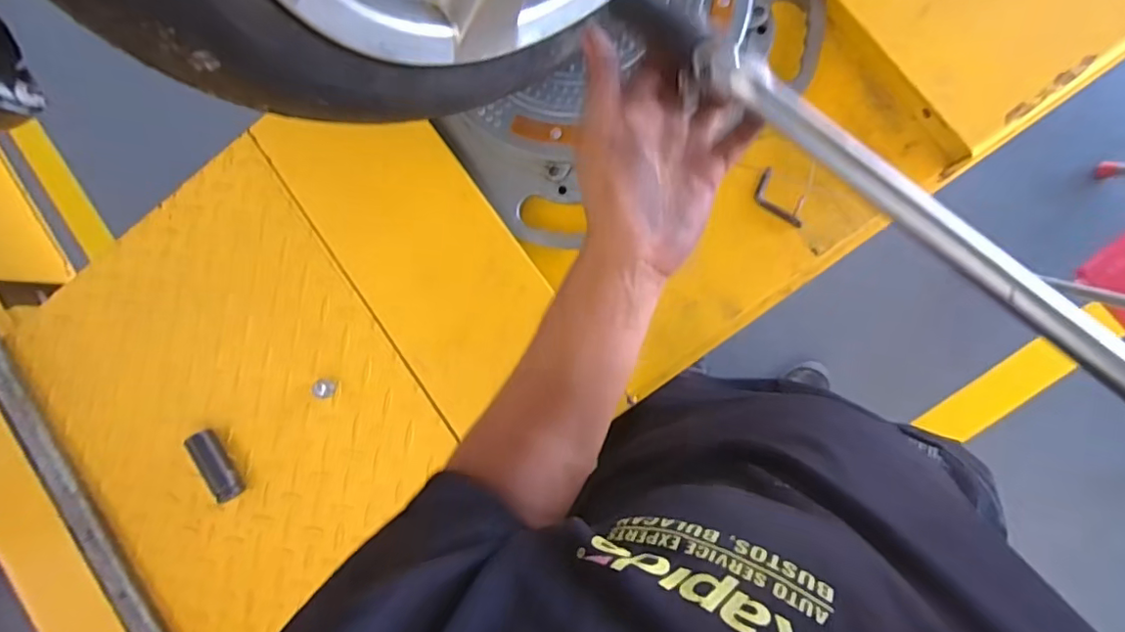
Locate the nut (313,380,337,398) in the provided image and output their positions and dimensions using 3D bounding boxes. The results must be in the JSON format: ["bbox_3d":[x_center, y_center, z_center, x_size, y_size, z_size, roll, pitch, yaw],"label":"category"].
[{"bbox_3d":[-0.251,0.077,0.588,0.015,0.023,0.020,-13,88,8],"label":"nut"}]

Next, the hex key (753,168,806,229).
[{"bbox_3d":[0.227,-0.122,0.573,0.060,0.007,0.035,32,94,7],"label":"hex key"}]

